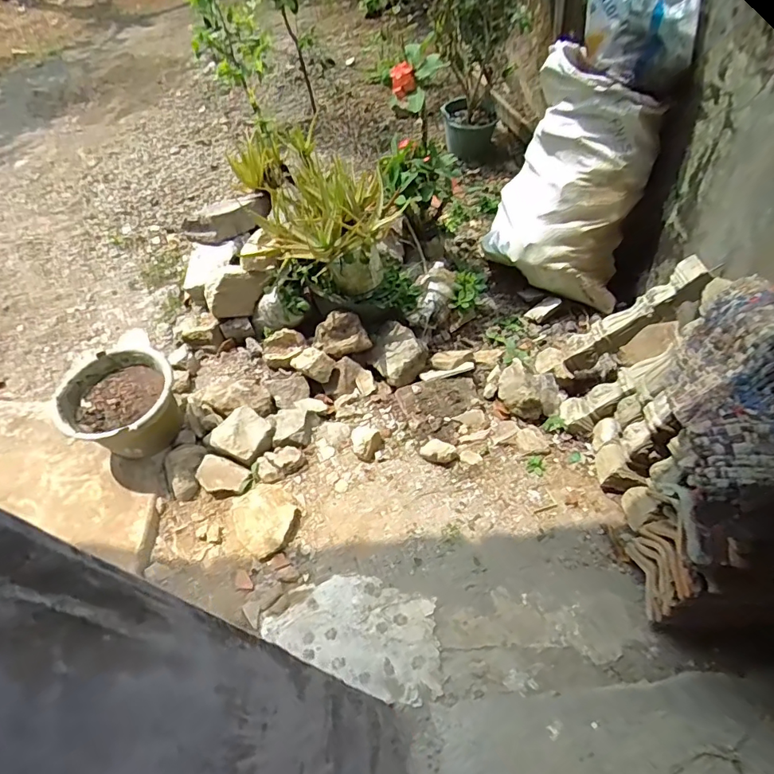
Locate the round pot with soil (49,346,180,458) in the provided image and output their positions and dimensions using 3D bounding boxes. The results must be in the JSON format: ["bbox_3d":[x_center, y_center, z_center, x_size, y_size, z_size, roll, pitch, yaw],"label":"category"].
[{"bbox_3d":[-0.742,0.058,1.360,0.265,0.188,0.282,-4,53,5],"label":"round pot with soil"}]

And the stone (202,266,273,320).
[{"bbox_3d":[-0.505,-0.338,1.625,0.226,0.129,0.135,-15,53,-3],"label":"stone"}]

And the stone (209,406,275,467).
[{"bbox_3d":[-0.411,0.137,1.371,0.160,0.087,0.142,19,57,21],"label":"stone"}]

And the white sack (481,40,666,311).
[{"bbox_3d":[0.580,-0.645,1.560,0.457,0.641,0.391,6,53,12],"label":"white sack"}]

